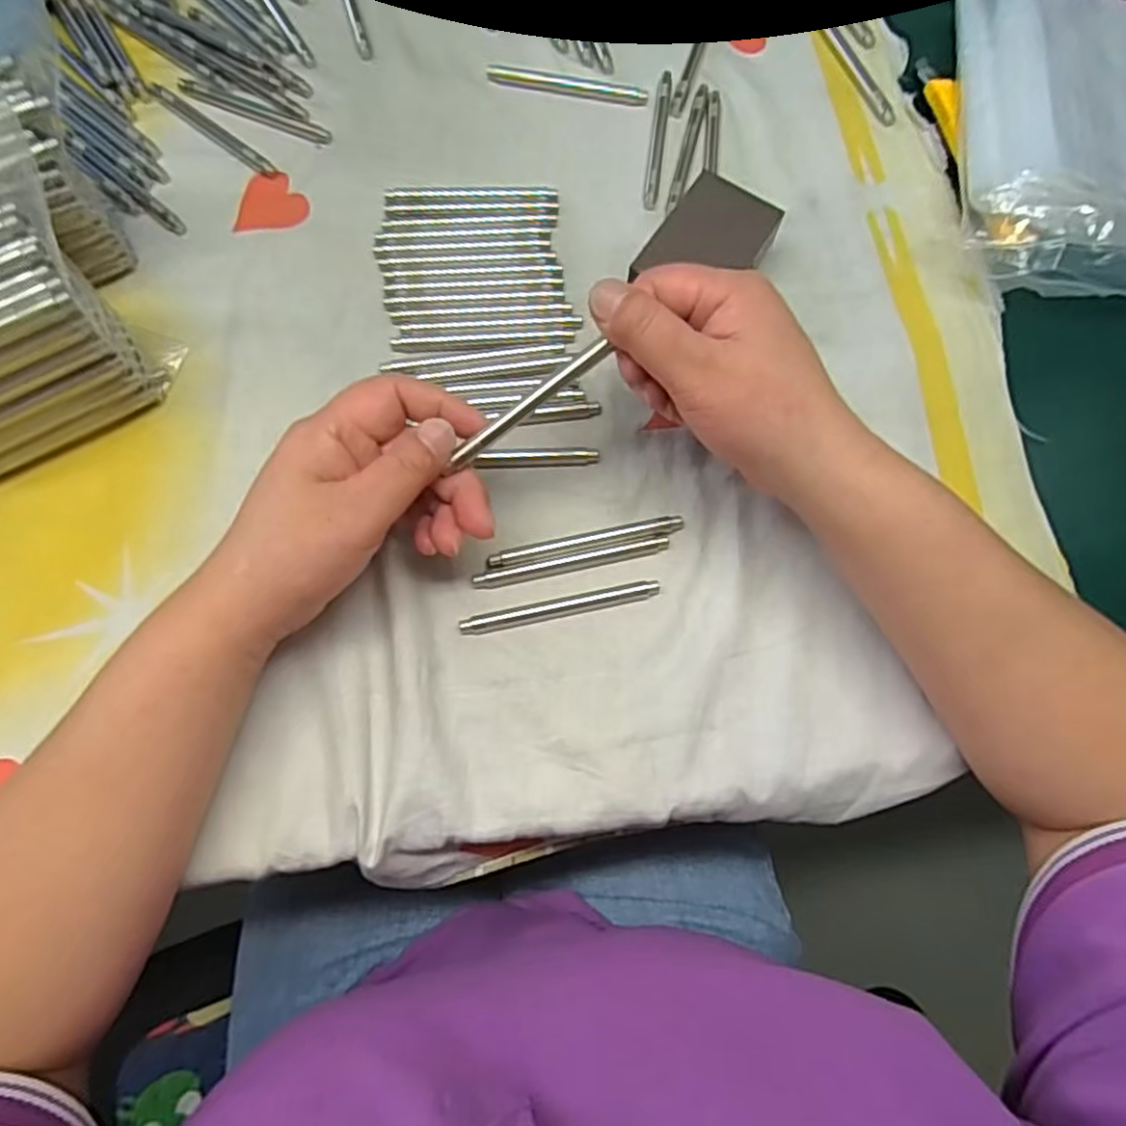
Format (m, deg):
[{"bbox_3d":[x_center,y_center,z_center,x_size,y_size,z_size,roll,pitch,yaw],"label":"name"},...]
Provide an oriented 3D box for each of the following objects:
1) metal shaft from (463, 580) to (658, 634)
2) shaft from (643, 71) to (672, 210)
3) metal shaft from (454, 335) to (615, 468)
[{"bbox_3d":[-0.001,0.020,0.338,0.092,0.006,0.011,-12,75,-6],"label":"metal shaft"},{"bbox_3d":[0.054,-0.240,0.408,0.008,0.004,0.093,8,74,0],"label":"shaft"},{"bbox_3d":[-0.013,-0.064,0.291,0.077,0.006,0.006,-37,78,8],"label":"metal shaft"}]

